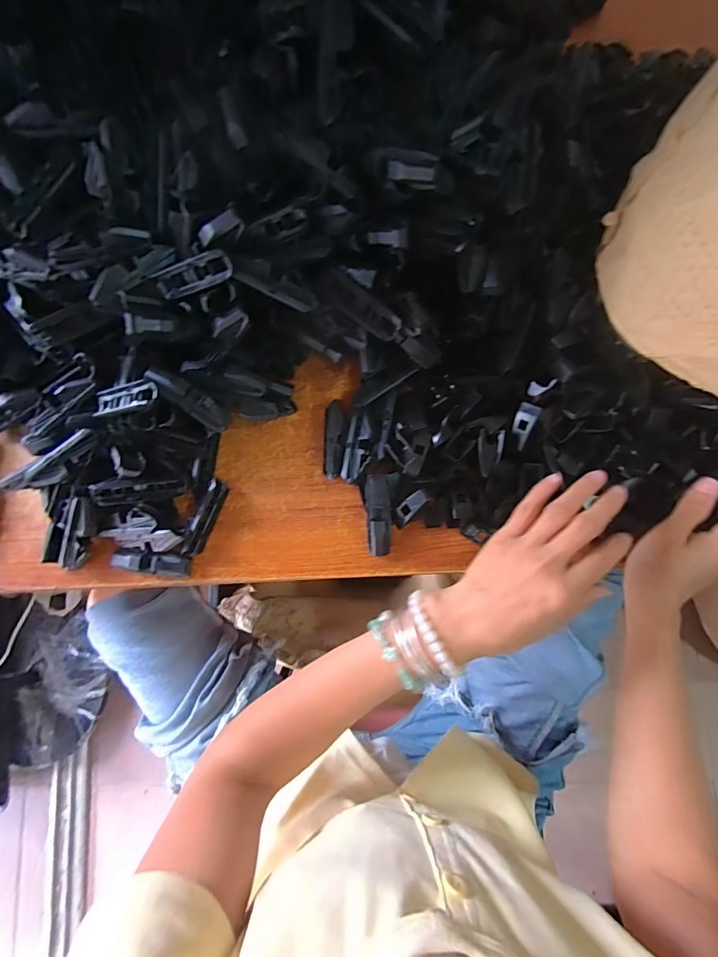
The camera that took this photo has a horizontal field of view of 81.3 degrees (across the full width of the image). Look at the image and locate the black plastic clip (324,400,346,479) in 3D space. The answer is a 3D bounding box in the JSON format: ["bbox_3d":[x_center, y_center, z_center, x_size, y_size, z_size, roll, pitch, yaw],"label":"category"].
[{"bbox_3d":[-0.022,-0.036,0.388,0.019,0.015,0.072,2,83,3],"label":"black plastic clip"}]

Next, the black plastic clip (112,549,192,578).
[{"bbox_3d":[-0.192,0.076,0.385,0.074,0.020,0.020,8,83,4],"label":"black plastic clip"}]

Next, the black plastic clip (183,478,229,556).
[{"bbox_3d":[-0.141,0.036,0.387,0.012,0.021,0.072,19,84,5],"label":"black plastic clip"}]

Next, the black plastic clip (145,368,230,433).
[{"bbox_3d":[-0.140,-0.065,0.345,0.073,0.018,0.021,38,85,-25],"label":"black plastic clip"}]

